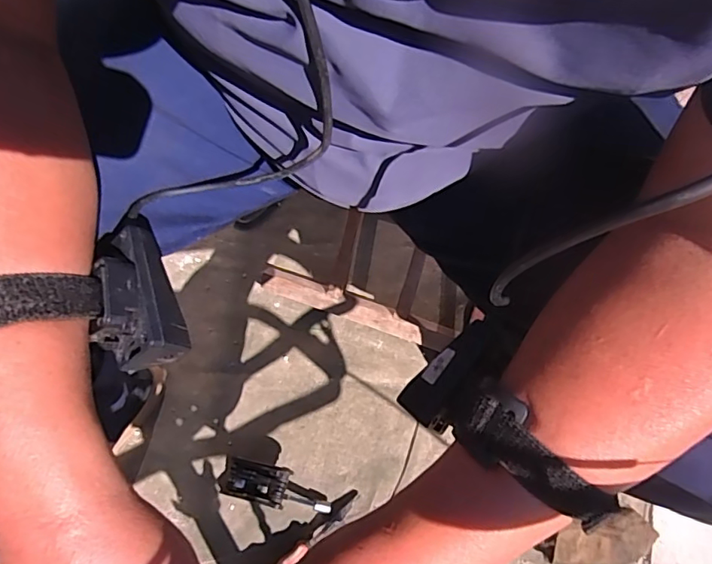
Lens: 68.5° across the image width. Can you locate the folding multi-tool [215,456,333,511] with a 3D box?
[{"bbox_3d":[-0.099,0.242,0.617,0.137,0.035,0.043,15,57,10],"label":"folding multi-tool"}]

